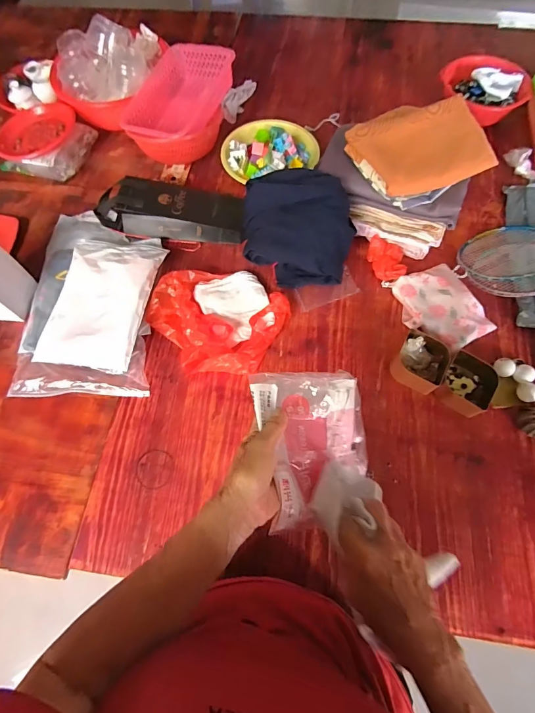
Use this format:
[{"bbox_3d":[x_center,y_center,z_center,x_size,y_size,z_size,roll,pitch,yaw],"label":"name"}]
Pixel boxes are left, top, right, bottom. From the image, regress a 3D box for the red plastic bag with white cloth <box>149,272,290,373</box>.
[{"bbox_3d":[-0.096,-0.088,0.808,0.268,0.074,0.268,-33,70,-11],"label":"red plastic bag with white cloth"}]

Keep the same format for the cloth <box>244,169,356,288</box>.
[{"bbox_3d":[0.070,-0.272,0.825,0.241,0.178,0.198,1,68,2],"label":"cloth"}]

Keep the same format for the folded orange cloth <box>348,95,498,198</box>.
[{"bbox_3d":[0.320,-0.457,0.794,0.249,0.031,0.212,-19,77,9],"label":"folded orange cloth"}]

